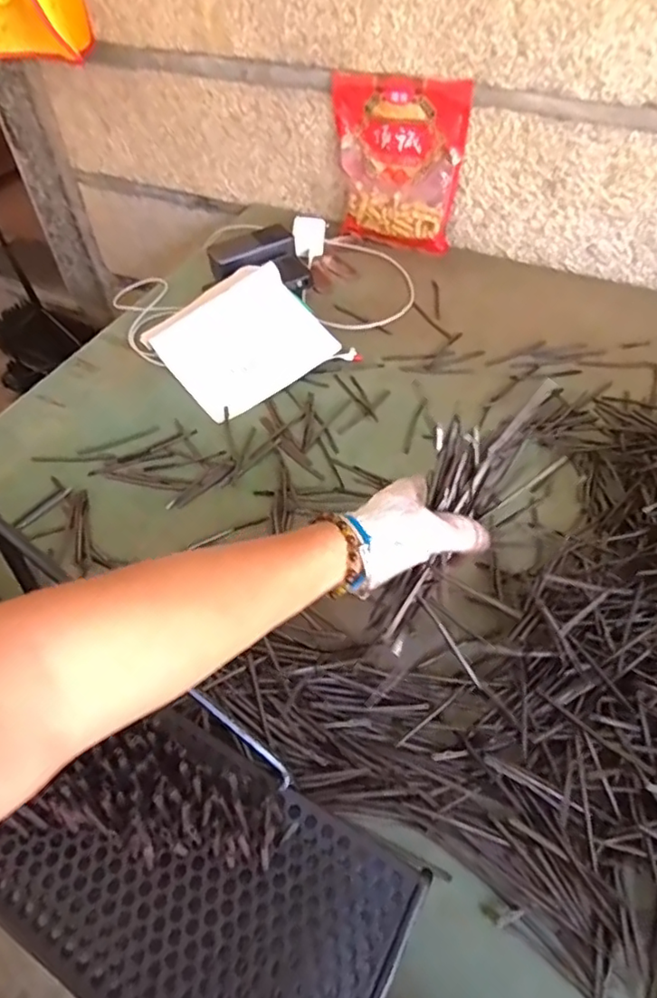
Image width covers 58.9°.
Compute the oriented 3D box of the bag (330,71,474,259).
[{"bbox_3d":[0.098,-0.510,0.895,0.206,0.211,0.069,15,53,13],"label":"bag"}]

